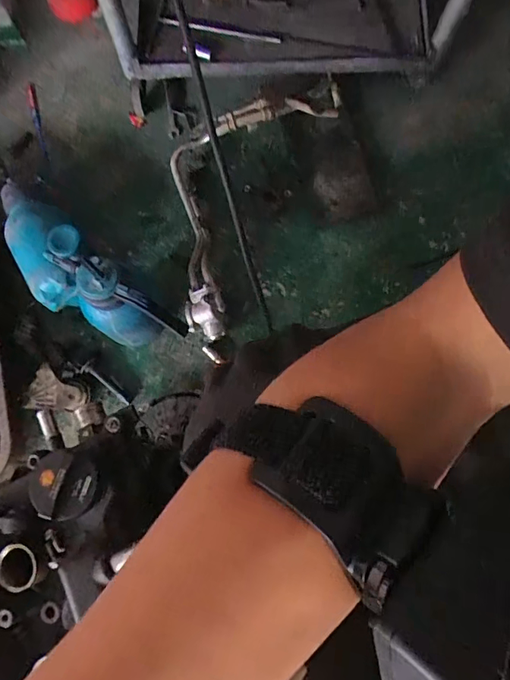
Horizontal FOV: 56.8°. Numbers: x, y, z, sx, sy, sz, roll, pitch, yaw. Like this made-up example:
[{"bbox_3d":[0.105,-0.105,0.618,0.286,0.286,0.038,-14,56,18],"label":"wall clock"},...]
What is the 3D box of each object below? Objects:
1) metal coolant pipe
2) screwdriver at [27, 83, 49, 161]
[{"bbox_3d":[-0.056,-0.344,1.012,0.290,0.158,0.715,24,78,5],"label":"metal coolant pipe"},{"bbox_3d":[-0.500,-0.500,1.086,0.022,0.018,0.162,-10,99,-2],"label":"screwdriver"}]

